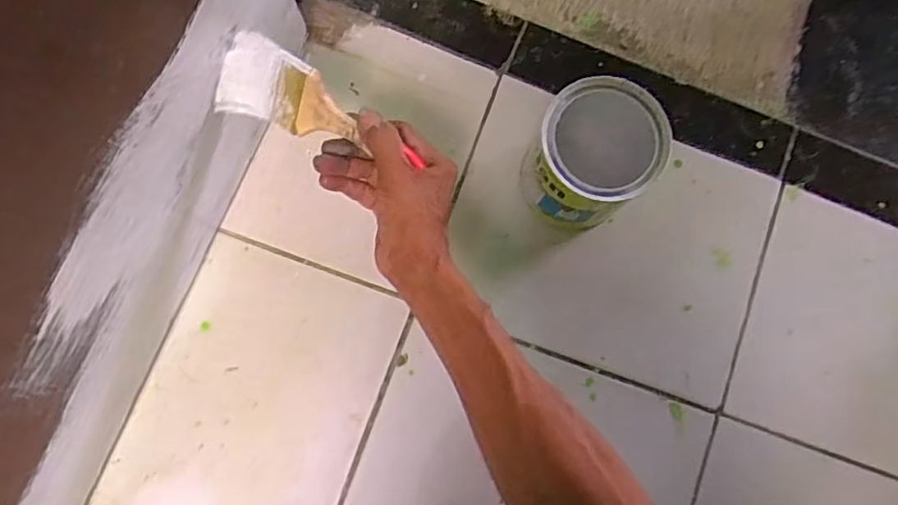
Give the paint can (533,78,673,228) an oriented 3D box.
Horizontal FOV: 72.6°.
[{"bbox_3d":[0.125,-0.082,0.549,0.097,0.121,0.103,0,81,-2],"label":"paint can"}]

